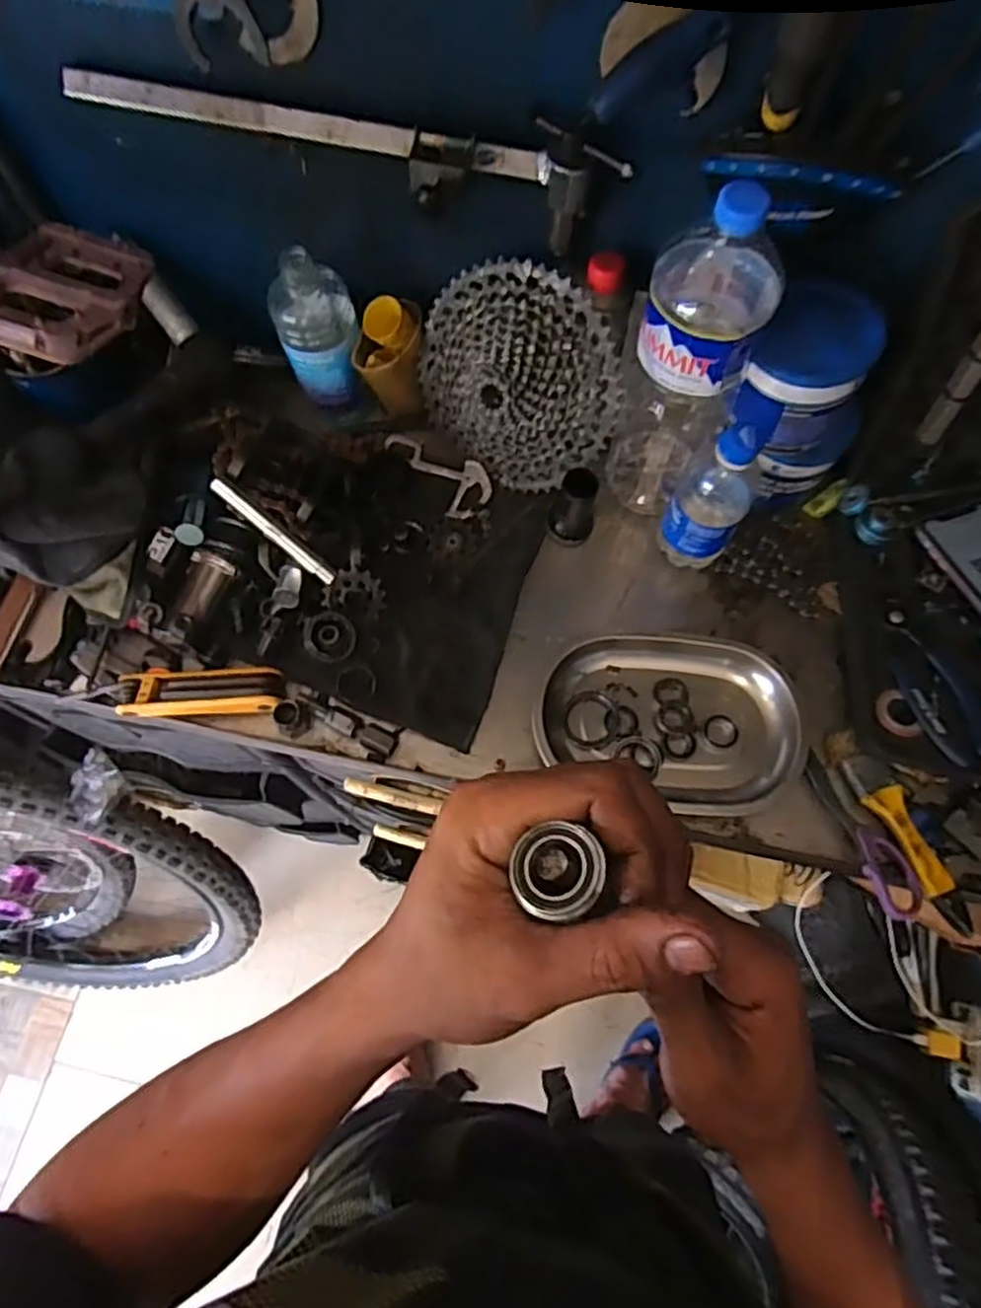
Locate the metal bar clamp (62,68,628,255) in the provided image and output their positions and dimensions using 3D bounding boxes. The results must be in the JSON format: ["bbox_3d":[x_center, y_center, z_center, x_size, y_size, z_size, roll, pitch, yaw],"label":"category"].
[{"bbox_3d":[-0.110,-0.377,0.557,0.425,0.081,0.064,15,69,7],"label":"metal bar clamp"}]

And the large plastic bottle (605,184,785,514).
[{"bbox_3d":[0.153,-0.219,0.592,0.087,0.313,0.093,16,69,7],"label":"large plastic bottle"}]

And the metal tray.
[{"bbox_3d":[0.152,0.052,0.613,0.218,0.032,0.144,6,69,3],"label":"metal tray"}]

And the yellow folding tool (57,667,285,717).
[{"bbox_3d":[-0.270,0.032,0.615,0.176,0.023,0.040,-3,68,0],"label":"yellow folding tool"}]

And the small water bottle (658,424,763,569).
[{"bbox_3d":[0.190,-0.134,0.612,0.057,0.157,0.067,34,73,13],"label":"small water bottle"}]

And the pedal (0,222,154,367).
[{"bbox_3d":[-0.282,-0.238,0.471,0.105,0.025,0.111,16,69,7],"label":"pedal"}]

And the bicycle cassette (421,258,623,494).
[{"bbox_3d":[0.017,-0.237,0.640,0.194,0.184,0.050,38,43,3],"label":"bicycle cassette"}]

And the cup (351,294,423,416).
[{"bbox_3d":[-0.096,-0.283,0.698,0.061,0.087,0.064,0,68,1],"label":"cup"}]

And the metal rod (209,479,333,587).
[{"bbox_3d":[-0.189,-0.104,0.633,0.127,0.009,0.012,42,73,-11],"label":"metal rod"}]

